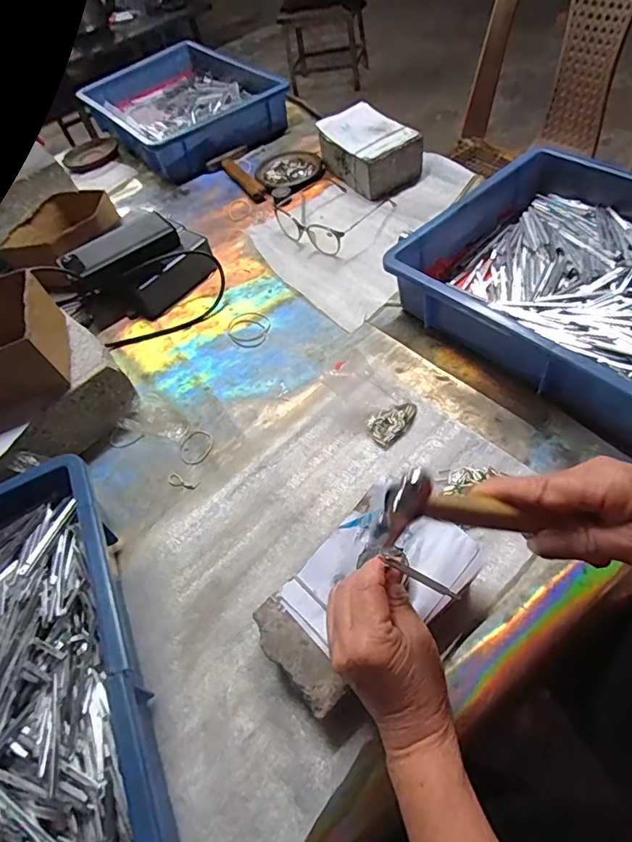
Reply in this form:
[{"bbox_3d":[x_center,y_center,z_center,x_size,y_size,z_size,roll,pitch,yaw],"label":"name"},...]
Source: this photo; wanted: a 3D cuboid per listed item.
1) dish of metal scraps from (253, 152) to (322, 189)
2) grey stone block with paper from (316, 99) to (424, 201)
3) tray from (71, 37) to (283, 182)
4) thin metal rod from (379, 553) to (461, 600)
[{"bbox_3d":[-0.043,-0.426,0.826,0.103,0.013,0.111,-2,56,3],"label":"dish of metal scraps"},{"bbox_3d":[0.082,-0.431,0.770,0.098,0.071,0.155,-33,55,-14],"label":"grey stone block with paper"},{"bbox_3d":[-0.278,-0.633,0.974,0.288,0.088,0.425,-38,56,-16],"label":"tray"},{"bbox_3d":[0.067,0.101,0.314,0.055,0.004,0.006,28,62,7],"label":"thin metal rod"}]

